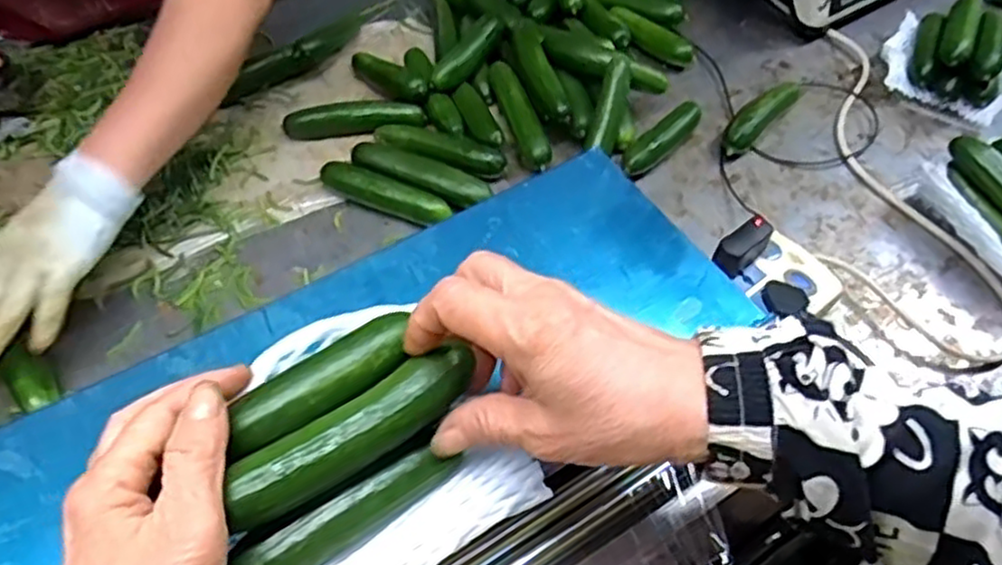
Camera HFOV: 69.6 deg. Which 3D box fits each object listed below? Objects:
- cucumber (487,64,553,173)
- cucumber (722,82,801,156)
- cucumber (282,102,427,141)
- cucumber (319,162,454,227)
[{"bbox_3d":[0.018,-0.177,0.750,0.026,0.034,0.137,-13,54,-13],"label":"cucumber"},{"bbox_3d":[0.277,-0.182,0.772,0.034,0.033,0.136,36,58,22],"label":"cucumber"},{"bbox_3d":[-0.151,-0.168,0.747,0.140,0.033,0.032,2,52,-2],"label":"cucumber"},{"bbox_3d":[-0.112,-0.082,0.685,0.131,0.033,0.029,21,53,13],"label":"cucumber"}]

